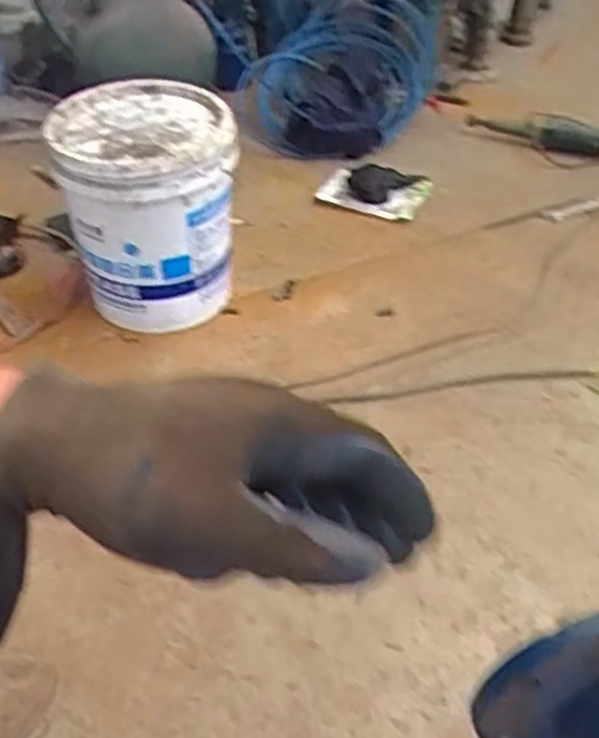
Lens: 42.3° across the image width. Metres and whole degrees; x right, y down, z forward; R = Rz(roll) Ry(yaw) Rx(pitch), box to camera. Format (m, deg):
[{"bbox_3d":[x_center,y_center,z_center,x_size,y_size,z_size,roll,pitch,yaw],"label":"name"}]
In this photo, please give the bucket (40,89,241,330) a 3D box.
[{"bbox_3d":[-0.228,-0.250,1.225,0.247,0.300,0.233,1,42,0],"label":"bucket"}]

